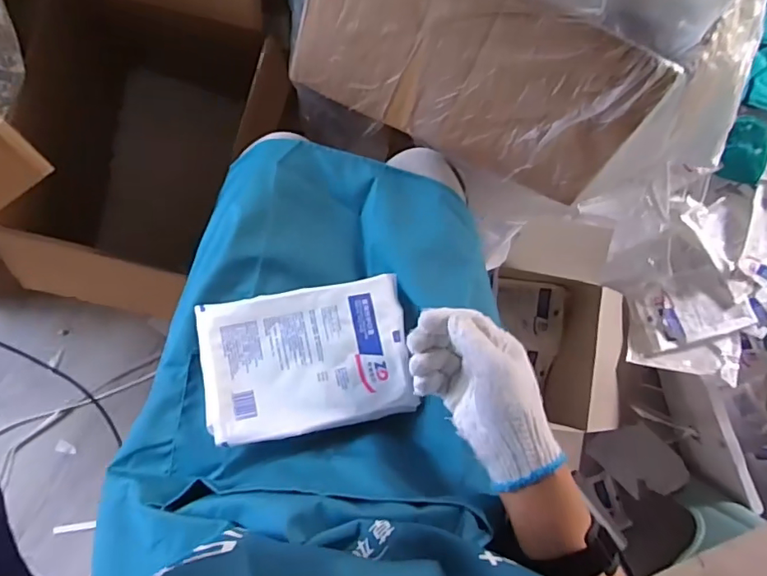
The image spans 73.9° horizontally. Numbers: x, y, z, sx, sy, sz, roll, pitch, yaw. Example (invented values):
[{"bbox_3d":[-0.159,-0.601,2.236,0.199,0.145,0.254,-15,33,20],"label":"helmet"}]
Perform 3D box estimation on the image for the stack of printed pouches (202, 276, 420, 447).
[{"bbox_3d":[-0.068,0.065,0.477,0.189,0.008,0.130,-9,77,-15],"label":"stack of printed pouches"}]

